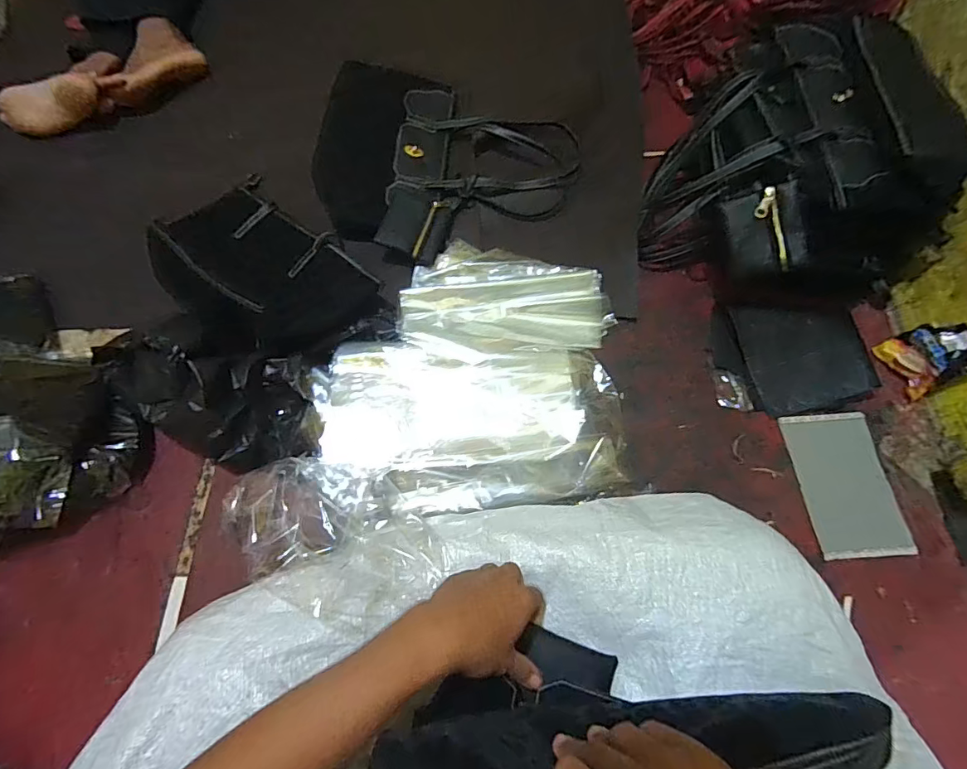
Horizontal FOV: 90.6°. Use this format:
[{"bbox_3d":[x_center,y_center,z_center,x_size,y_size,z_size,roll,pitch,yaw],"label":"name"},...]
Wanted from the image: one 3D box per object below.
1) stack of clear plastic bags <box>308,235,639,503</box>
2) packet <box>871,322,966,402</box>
[{"bbox_3d":[-0.020,-0.035,0.730,0.449,0.042,0.433,-3,68,-2],"label":"stack of clear plastic bags"},{"bbox_3d":[0.661,-0.040,0.710,0.023,0.109,0.097,-2,64,-23],"label":"packet"}]

